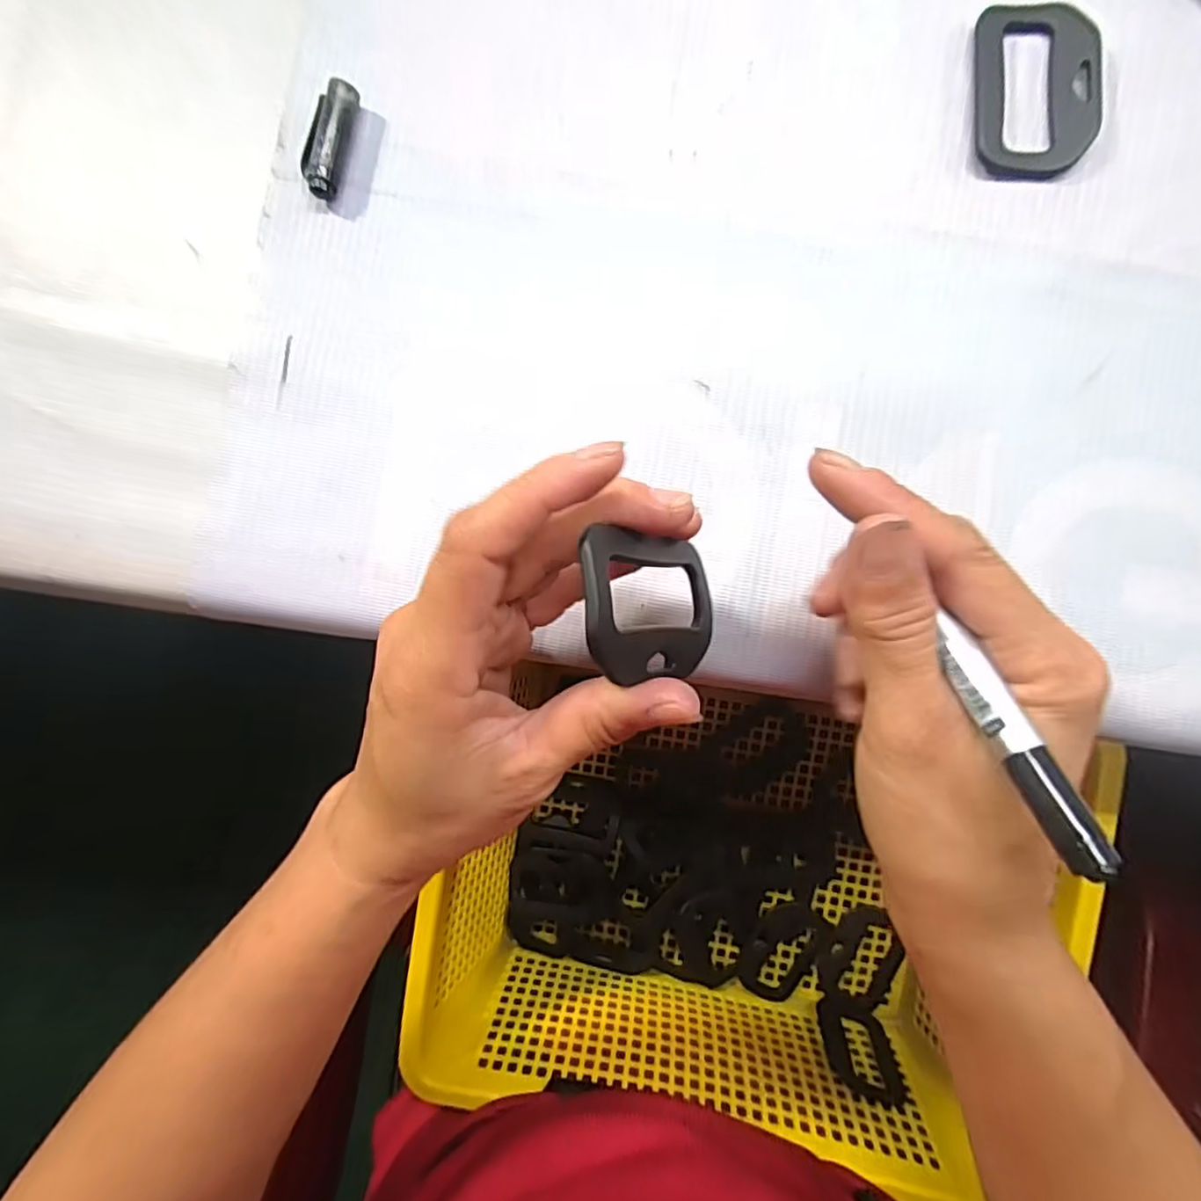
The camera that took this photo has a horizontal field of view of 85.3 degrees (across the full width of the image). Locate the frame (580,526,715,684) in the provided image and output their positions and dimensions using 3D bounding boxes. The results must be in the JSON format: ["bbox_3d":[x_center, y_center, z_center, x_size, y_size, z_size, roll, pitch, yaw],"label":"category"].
[{"bbox_3d":[0.015,0.001,0.180,0.004,0.061,0.039,-6,85,36],"label":"frame"}]

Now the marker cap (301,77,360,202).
[{"bbox_3d":[-0.100,-0.169,0.237,0.014,0.013,0.041,13,89,3],"label":"marker cap"}]

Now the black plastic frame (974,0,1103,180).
[{"bbox_3d":[0.155,-0.181,0.232,0.042,0.007,0.058,-3,89,2],"label":"black plastic frame"}]

